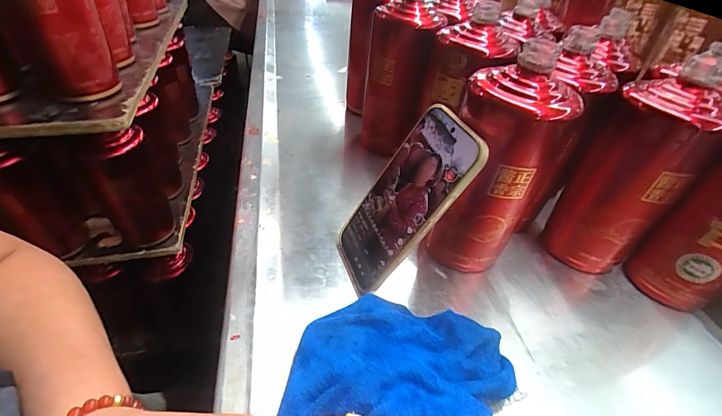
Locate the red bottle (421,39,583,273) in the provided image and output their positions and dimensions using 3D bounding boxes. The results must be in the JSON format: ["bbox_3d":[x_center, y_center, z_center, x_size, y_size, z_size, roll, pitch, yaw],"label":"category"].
[{"bbox_3d":[0.110,-0.027,0.312,0.077,0.189,0.081,2,41,-2],"label":"red bottle"}]

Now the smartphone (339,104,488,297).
[{"bbox_3d":[0.032,-0.003,0.305,0.006,0.163,0.079,12,36,-37],"label":"smartphone"}]

